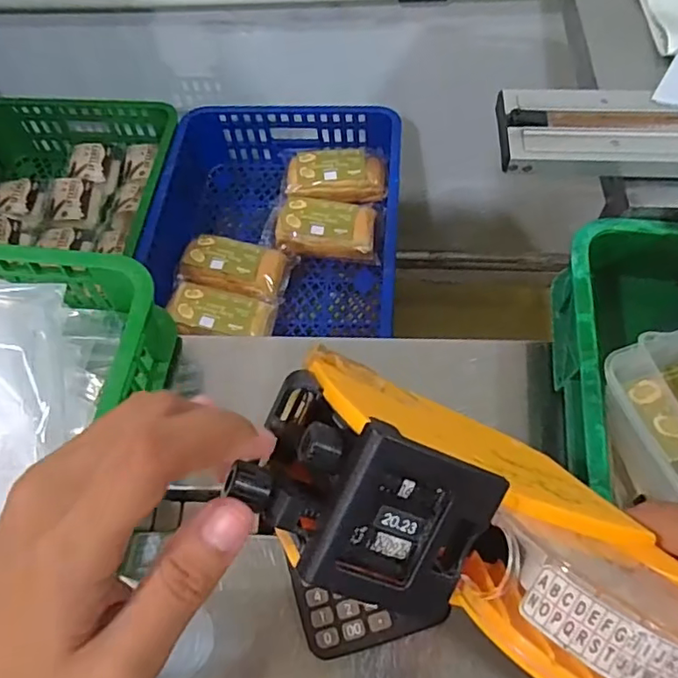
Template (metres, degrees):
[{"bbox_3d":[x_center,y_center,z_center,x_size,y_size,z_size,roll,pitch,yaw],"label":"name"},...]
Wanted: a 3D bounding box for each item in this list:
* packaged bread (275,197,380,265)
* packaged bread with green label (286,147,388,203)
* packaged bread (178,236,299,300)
[{"bbox_3d":[-0.023,-0.197,1.052,0.190,0.073,0.100,7,61,7],"label":"packaged bread"},{"bbox_3d":[-0.006,-0.329,1.115,0.190,0.052,0.113,-3,61,1],"label":"packaged bread with green label"},{"bbox_3d":[-0.185,-0.131,1.006,0.187,0.049,0.104,10,62,8],"label":"packaged bread"}]

